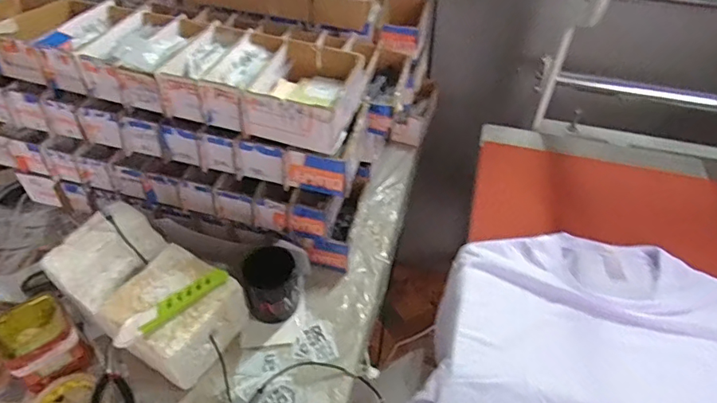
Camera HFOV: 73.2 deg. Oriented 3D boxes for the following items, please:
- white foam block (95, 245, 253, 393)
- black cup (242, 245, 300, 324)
[{"bbox_3d":[-0.261,0.169,0.697,0.142,0.117,0.149,24,50,19],"label":"white foam block"},{"bbox_3d":[-0.133,0.128,0.741,0.081,0.117,0.069,-8,47,-11],"label":"black cup"}]

